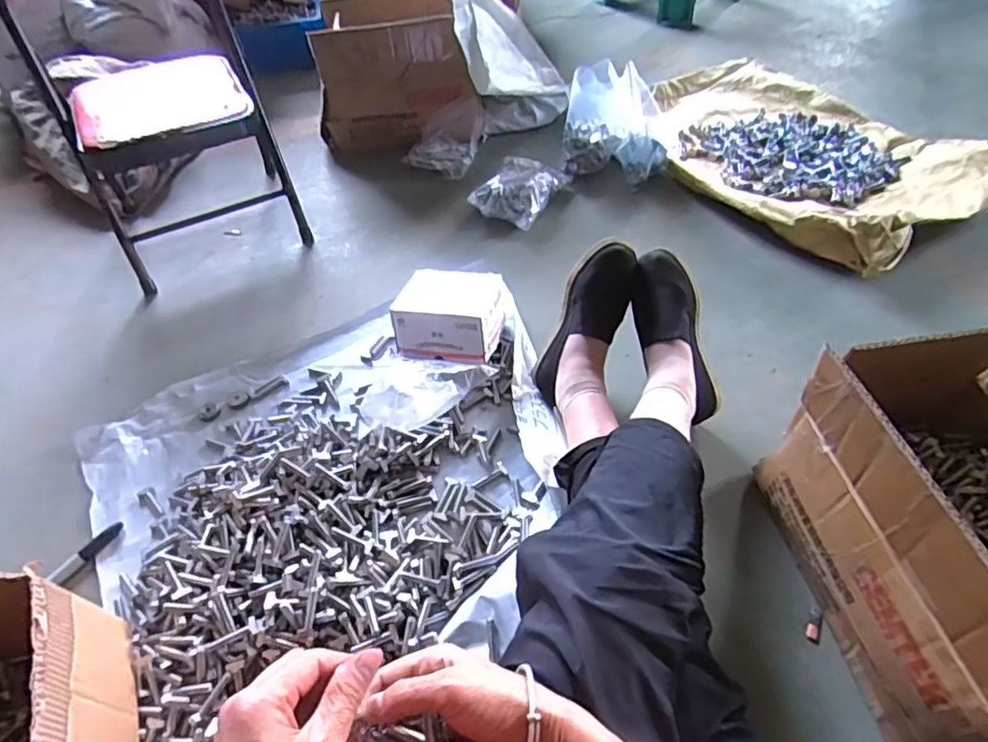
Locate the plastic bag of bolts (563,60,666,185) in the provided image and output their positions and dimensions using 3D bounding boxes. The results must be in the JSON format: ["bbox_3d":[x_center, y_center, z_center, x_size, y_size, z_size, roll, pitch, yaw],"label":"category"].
[{"bbox_3d":[0.252,-0.507,1.206,0.208,0.182,0.127,7,49,12],"label":"plastic bag of bolts"}]

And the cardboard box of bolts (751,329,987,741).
[{"bbox_3d":[0.464,0.141,0.593,0.241,0.267,0.386,-10,48,-4],"label":"cardboard box of bolts"}]

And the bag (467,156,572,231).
[{"bbox_3d":[0.052,-0.369,1.192,0.137,0.063,0.188,21,55,21],"label":"bag"}]

